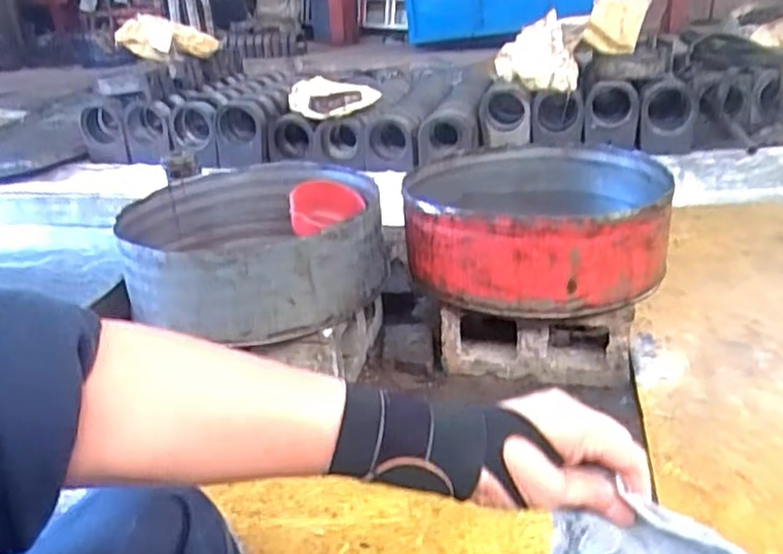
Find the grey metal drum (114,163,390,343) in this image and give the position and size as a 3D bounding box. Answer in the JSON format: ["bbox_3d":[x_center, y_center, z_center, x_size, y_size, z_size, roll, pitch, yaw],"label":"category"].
[{"bbox_3d":[-0.310,-0.086,1.569,0.566,0.183,0.619,-8,24,-10],"label":"grey metal drum"}]

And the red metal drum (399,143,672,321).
[{"bbox_3d":[0.299,-0.118,1.509,0.532,0.190,0.518,2,25,12],"label":"red metal drum"}]

